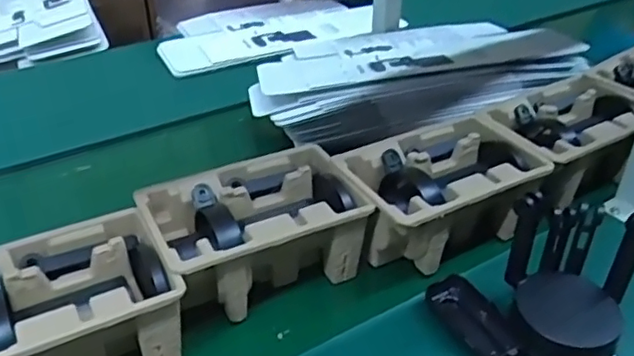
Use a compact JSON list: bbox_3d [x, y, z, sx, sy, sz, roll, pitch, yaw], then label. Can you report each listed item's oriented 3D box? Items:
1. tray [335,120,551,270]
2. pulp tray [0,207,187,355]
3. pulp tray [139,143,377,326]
[{"bbox_3d":[0.143,0.019,0.732,0.223,0.098,0.147,-17,36,-28],"label":"tray"},{"bbox_3d":[-0.250,0.141,0.577,0.216,0.115,0.141,-16,36,-27],"label":"pulp tray"},{"bbox_3d":[-0.070,0.061,0.676,0.221,0.098,0.144,-14,35,-25],"label":"pulp tray"}]

